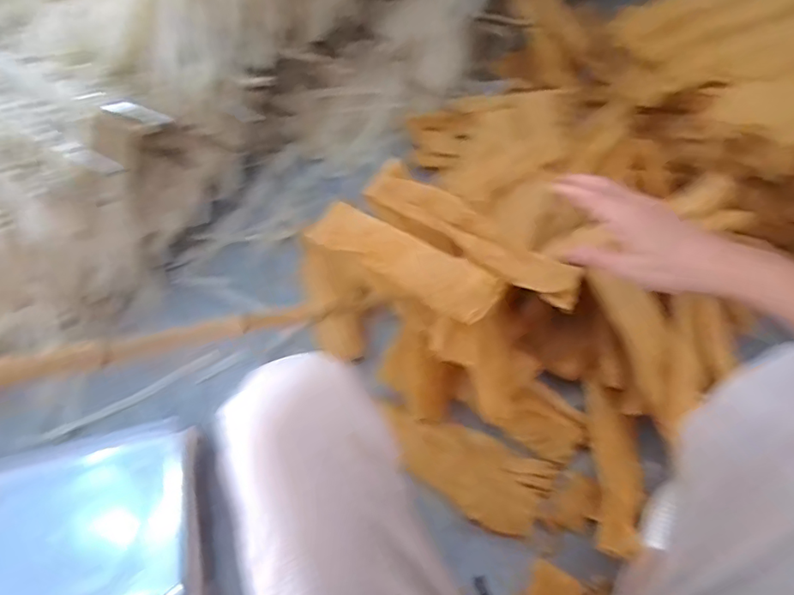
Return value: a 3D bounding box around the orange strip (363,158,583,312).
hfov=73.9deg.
[{"bbox_3d":[0.109,-0.087,0.761,0.325,0.065,0.068,31,64,5],"label":"orange strip"}]

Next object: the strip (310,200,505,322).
[{"bbox_3d":[0.009,-0.050,0.714,0.265,0.023,0.080,25,83,8],"label":"strip"}]

